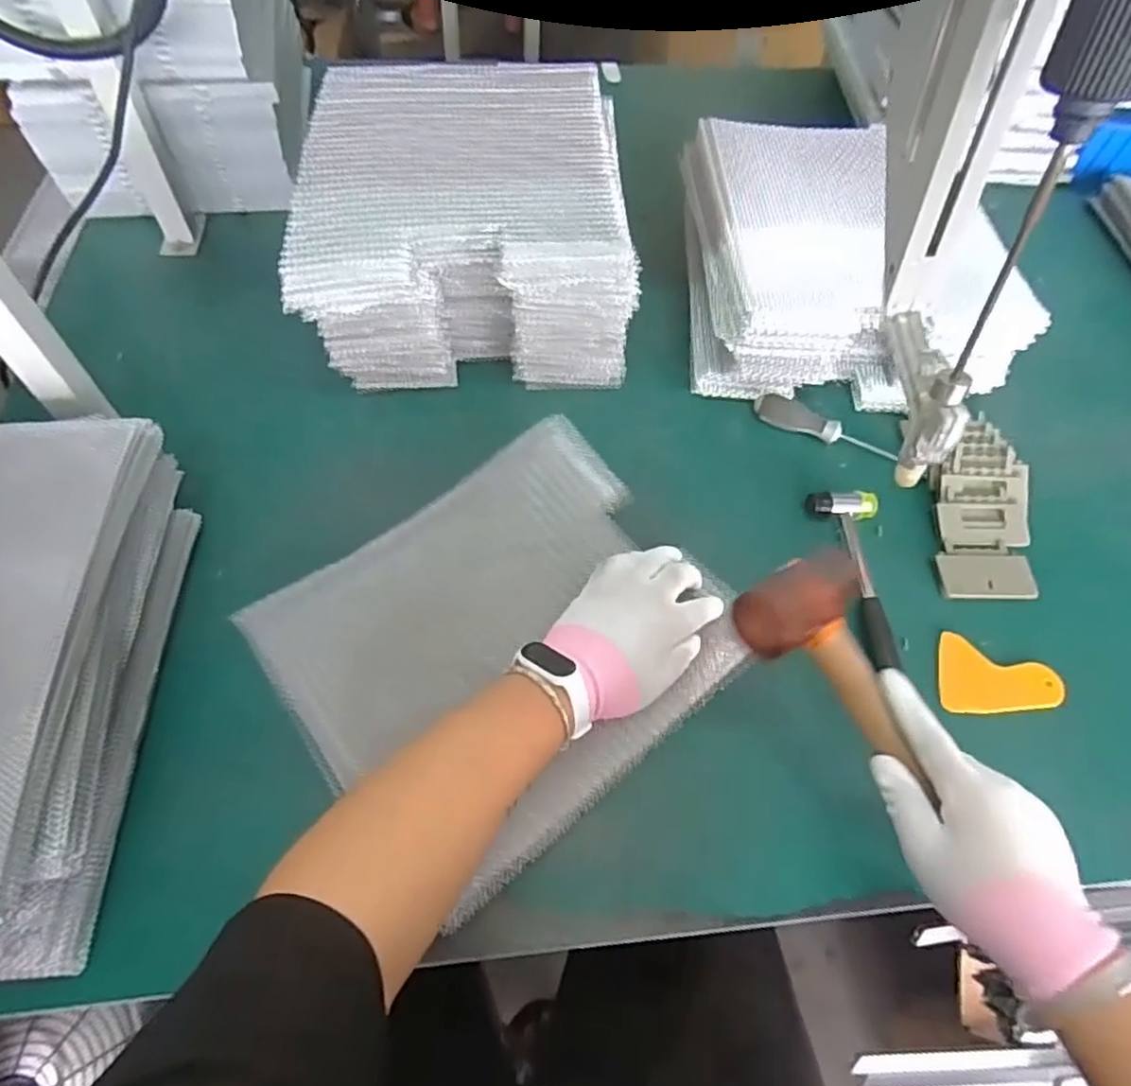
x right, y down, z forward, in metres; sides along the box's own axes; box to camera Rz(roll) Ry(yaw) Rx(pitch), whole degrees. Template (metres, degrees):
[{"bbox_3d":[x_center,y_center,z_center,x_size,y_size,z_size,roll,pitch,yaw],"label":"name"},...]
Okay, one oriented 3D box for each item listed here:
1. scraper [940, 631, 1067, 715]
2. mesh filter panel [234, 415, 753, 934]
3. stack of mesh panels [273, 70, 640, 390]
[{"bbox_3d":[0.365,0.118,0.554,0.099,0.006,0.066,15,59,6],"label":"scraper"},{"bbox_3d":[-0.041,0.067,0.525,0.326,0.032,0.274,-35,67,-22],"label":"mesh filter panel"},{"bbox_3d":[-0.102,-0.310,0.673,0.290,0.186,0.321,-5,59,-7],"label":"stack of mesh panels"}]

